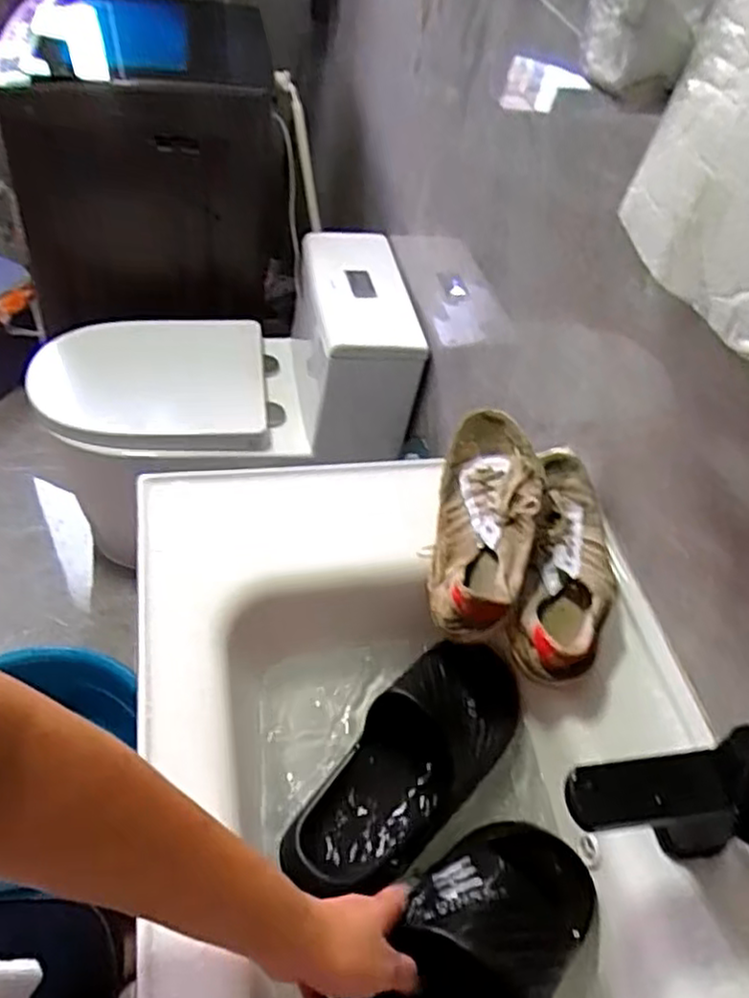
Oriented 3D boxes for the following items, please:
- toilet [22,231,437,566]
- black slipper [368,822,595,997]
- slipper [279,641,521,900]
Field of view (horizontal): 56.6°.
[{"bbox_3d":[-0.327,-0.208,1.501,0.774,0.594,0.398,0,51,-11],"label":"toilet"},{"bbox_3d":[0.052,0.333,0.483,0.274,0.060,0.107,-37,64,-27],"label":"black slipper"},{"bbox_3d":[0.030,0.220,0.586,0.102,0.080,0.242,38,54,19],"label":"slipper"}]

